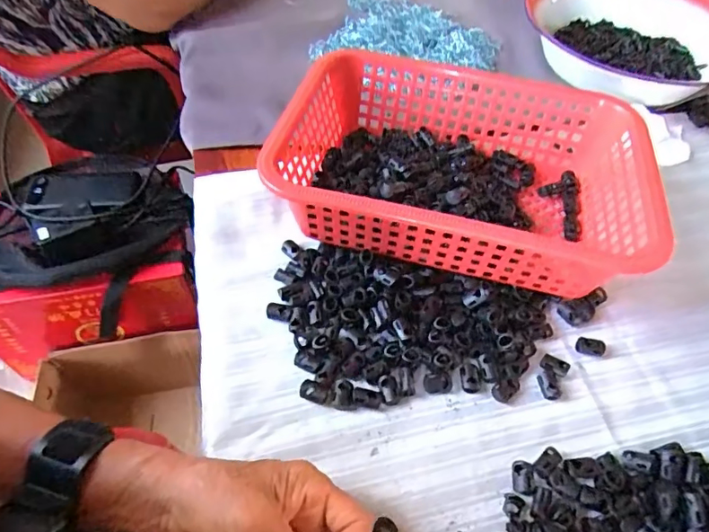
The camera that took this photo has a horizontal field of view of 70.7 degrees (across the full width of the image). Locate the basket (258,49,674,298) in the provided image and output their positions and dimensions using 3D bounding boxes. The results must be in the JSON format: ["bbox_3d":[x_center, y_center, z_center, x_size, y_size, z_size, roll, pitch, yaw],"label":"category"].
[{"bbox_3d":[0.091,-0.083,0.441,0.290,0.091,0.203,11,54,5],"label":"basket"}]

